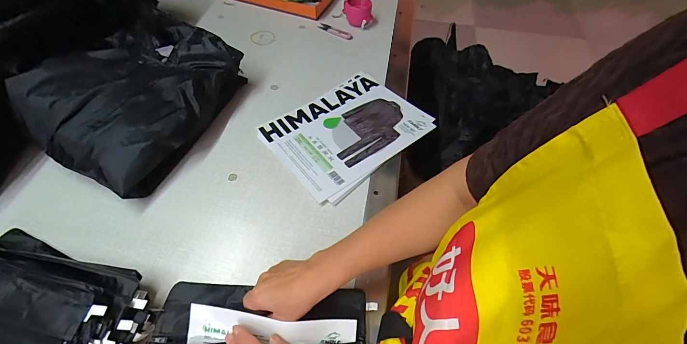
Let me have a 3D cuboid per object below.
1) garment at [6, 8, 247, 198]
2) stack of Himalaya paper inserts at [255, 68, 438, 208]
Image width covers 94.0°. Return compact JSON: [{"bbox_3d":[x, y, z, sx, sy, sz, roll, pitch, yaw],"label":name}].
[{"bbox_3d":[-0.372,-0.140,0.596,0.254,0.107,0.333,22,57,12],"label":"garment"},{"bbox_3d":[0.008,-0.088,0.632,0.286,0.008,0.220,-36,64,-24],"label":"stack of Himalaya paper inserts"}]

